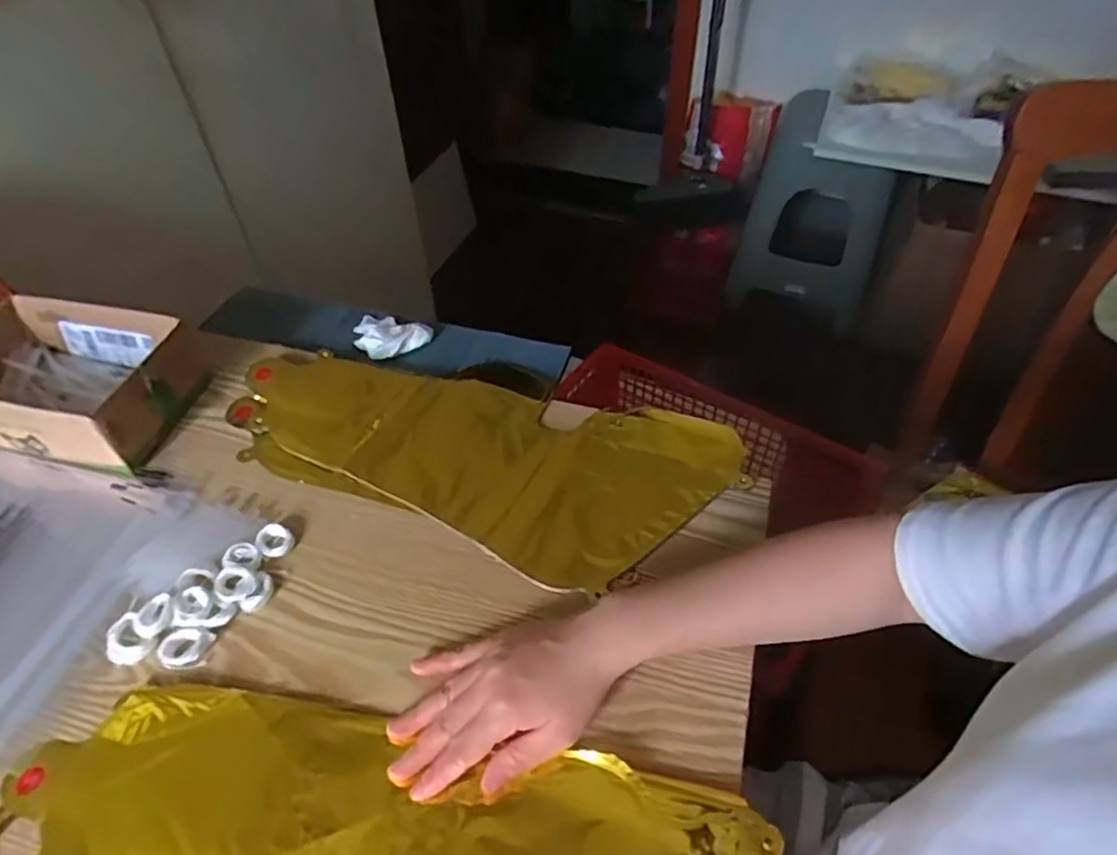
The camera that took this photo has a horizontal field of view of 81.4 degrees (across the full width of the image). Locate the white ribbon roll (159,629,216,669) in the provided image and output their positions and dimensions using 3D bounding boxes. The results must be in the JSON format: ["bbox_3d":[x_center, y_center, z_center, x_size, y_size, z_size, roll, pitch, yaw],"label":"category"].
[{"bbox_3d":[-0.252,0.149,0.438,0.032,0.007,0.025,0,48,1],"label":"white ribbon roll"}]

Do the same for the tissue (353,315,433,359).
[{"bbox_3d":[-0.180,-0.097,0.671,0.082,0.020,0.059,20,52,19],"label":"tissue"}]

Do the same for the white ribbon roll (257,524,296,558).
[{"bbox_3d":[-0.216,0.085,0.494,0.025,0.011,0.026,-1,48,1],"label":"white ribbon roll"}]

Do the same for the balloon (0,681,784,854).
[{"bbox_3d":[-0.105,0.234,0.366,0.419,0.012,0.127,7,49,9],"label":"balloon"}]

